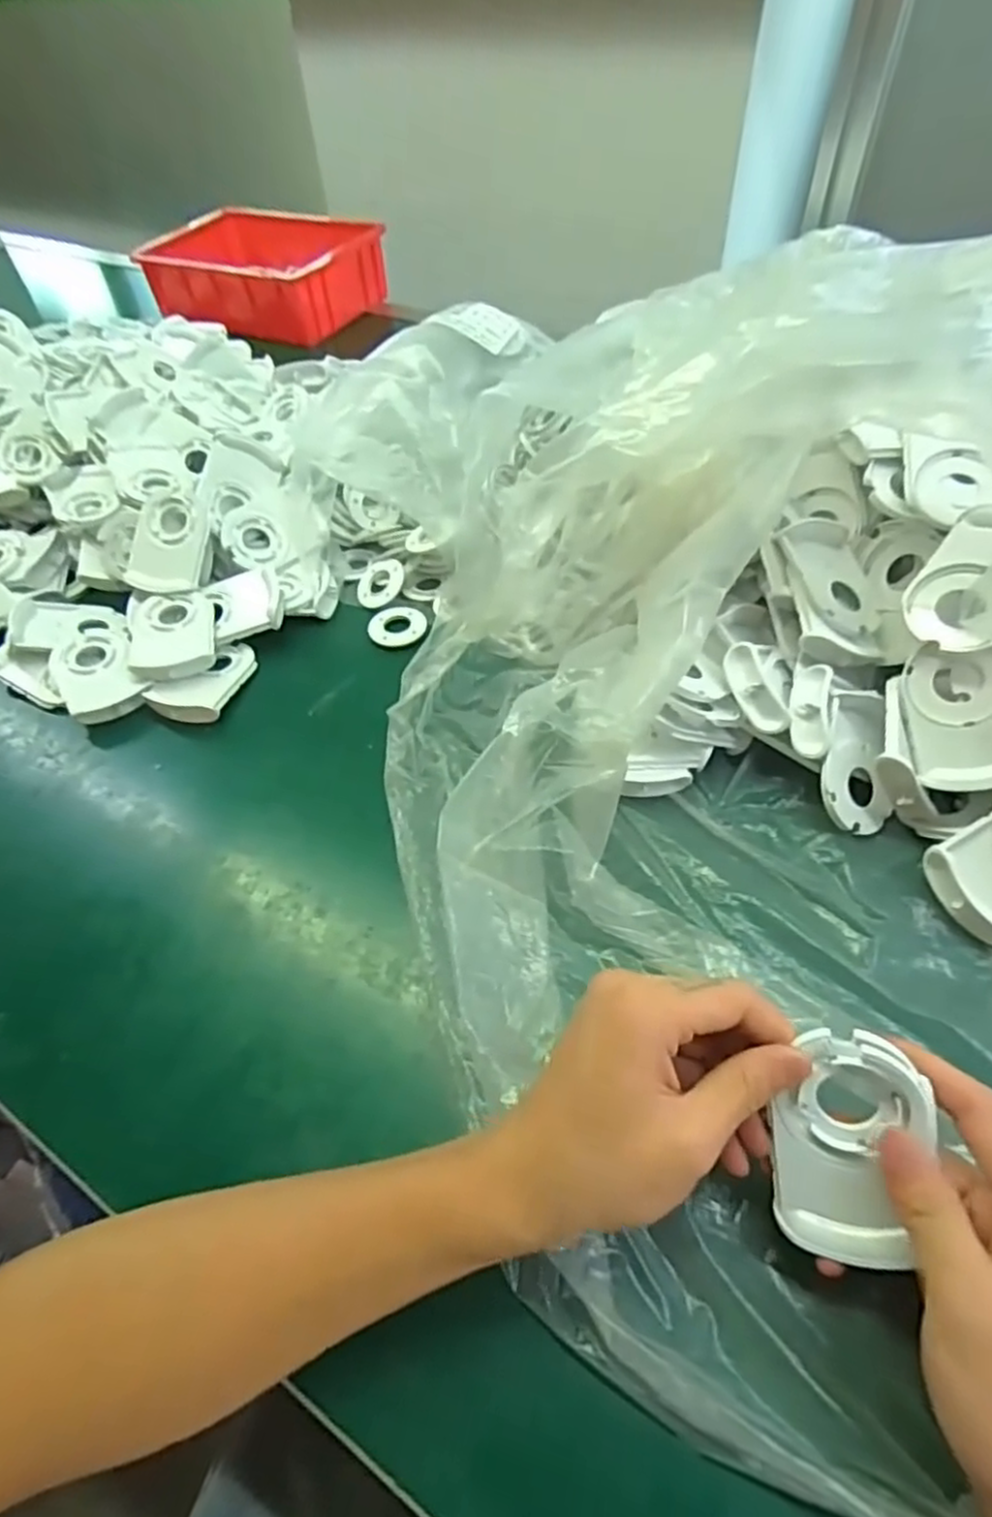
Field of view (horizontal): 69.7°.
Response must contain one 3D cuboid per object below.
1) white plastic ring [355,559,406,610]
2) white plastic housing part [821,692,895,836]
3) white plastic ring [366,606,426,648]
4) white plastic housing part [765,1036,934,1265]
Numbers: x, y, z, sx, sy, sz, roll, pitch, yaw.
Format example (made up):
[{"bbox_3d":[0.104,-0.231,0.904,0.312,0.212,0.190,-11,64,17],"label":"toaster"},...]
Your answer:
[{"bbox_3d":[-0.094,-0.143,0.582,0.039,0.008,0.043,23,91,32],"label":"white plastic ring"},{"bbox_3d":[0.213,0.002,0.413,0.051,0.016,0.080,16,78,-22],"label":"white plastic housing part"},{"bbox_3d":[-0.076,-0.104,0.557,0.043,0.005,0.045,-2,51,3],"label":"white plastic ring"},{"bbox_3d":[0.134,0.145,0.271,0.049,0.019,0.084,12,96,28],"label":"white plastic housing part"}]

